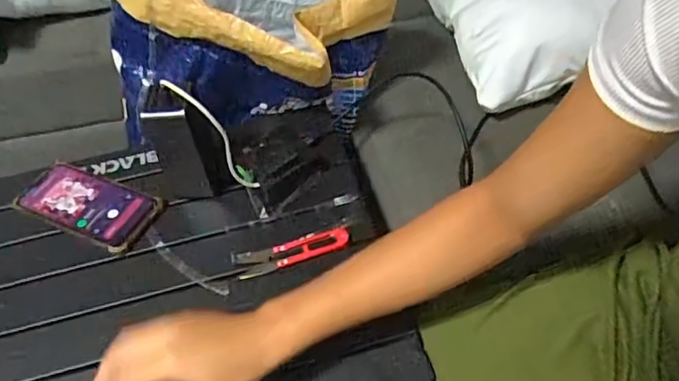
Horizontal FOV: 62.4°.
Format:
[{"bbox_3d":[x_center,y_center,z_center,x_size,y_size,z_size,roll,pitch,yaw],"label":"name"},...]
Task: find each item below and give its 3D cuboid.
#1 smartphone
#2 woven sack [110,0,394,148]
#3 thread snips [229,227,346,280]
[{"bbox_3d":[-0.287,0.017,0.644,0.169,0.021,0.078,18,53,21],"label":"smartphone"},{"bbox_3d":[-0.103,-0.205,0.695,0.336,0.247,0.220,0,49,6],"label":"woven sack"},{"bbox_3d":[-0.049,0.065,0.588,0.120,0.011,0.031,-14,49,-6],"label":"thread snips"}]

